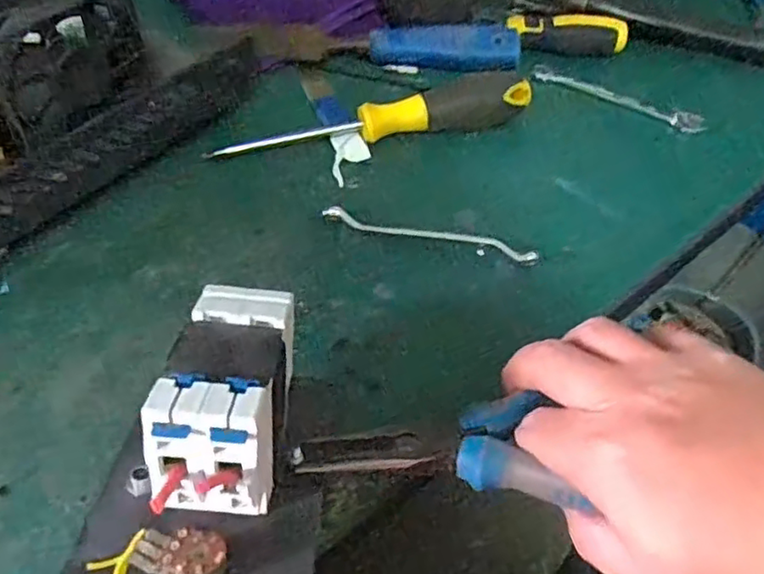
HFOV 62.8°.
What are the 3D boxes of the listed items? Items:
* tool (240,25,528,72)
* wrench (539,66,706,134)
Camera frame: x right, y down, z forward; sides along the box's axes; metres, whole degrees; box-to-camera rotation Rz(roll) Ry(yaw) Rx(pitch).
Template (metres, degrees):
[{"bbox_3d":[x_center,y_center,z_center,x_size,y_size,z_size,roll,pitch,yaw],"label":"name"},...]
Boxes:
[{"bbox_3d":[0.004,-0.167,0.435,0.182,0.018,0.031,-1,54,-6],"label":"tool"},{"bbox_3d":[0.164,-0.132,0.436,0.117,0.005,0.023,24,56,12],"label":"wrench"}]

